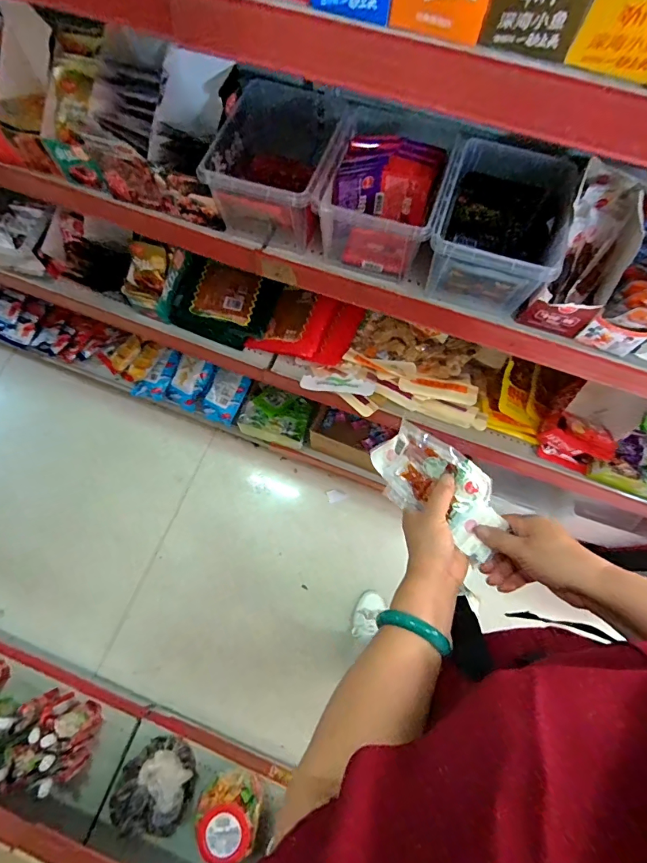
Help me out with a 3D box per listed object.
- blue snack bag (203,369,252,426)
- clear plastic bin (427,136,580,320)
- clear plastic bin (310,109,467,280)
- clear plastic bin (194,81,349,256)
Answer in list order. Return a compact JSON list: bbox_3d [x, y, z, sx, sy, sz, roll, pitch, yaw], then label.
[{"bbox_3d":[-0.292,-0.094,1.207,0.121,0.062,0.132,23,73,7],"label":"blue snack bag"},{"bbox_3d":[0.238,-0.280,0.582,0.157,0.114,0.203,17,73,5],"label":"clear plastic bin"},{"bbox_3d":[0.091,-0.343,0.605,0.164,0.111,0.206,18,73,5],"label":"clear plastic bin"},{"bbox_3d":[-0.063,-0.388,0.624,0.169,0.122,0.195,19,73,6],"label":"clear plastic bin"}]

